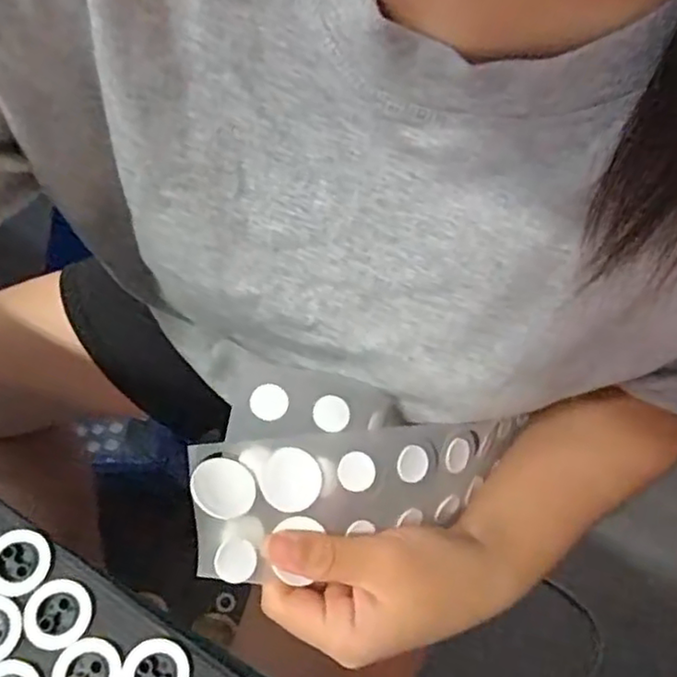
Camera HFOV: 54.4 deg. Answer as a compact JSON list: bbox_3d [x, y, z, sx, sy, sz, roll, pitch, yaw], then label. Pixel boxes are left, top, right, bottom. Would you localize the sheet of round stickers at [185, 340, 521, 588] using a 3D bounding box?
[{"bbox_3d":[0.006,0.072,0.324,0.149,0.050,0.110,17,58,-11],"label":"sheet of round stickers"}]

